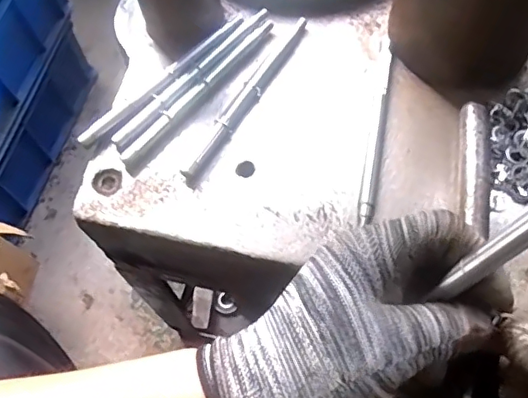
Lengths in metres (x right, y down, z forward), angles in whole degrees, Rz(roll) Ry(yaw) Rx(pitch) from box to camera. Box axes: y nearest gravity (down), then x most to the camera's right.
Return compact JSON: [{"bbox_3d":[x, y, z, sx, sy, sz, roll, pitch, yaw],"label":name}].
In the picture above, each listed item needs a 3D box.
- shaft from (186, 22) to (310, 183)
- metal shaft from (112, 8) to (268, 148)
[{"bbox_3d":[-0.011,-0.080,0.424,0.011,0.009,0.158,28,70,13],"label":"shaft"},{"bbox_3d":[-0.055,-0.097,0.435,0.012,0.005,0.160,41,74,17],"label":"metal shaft"}]

